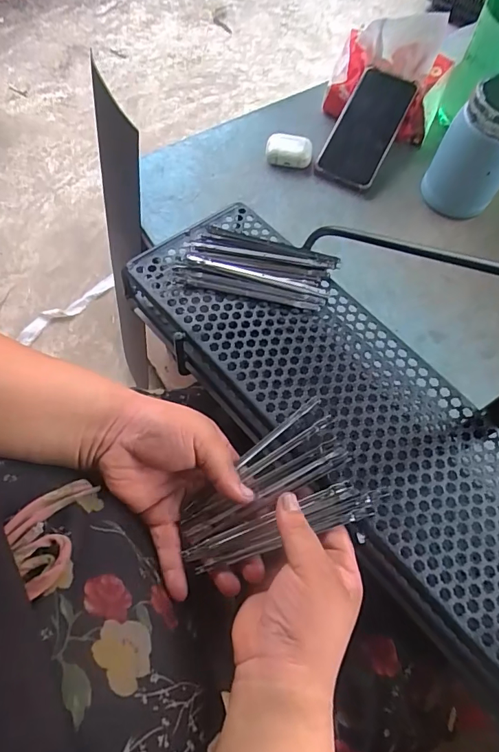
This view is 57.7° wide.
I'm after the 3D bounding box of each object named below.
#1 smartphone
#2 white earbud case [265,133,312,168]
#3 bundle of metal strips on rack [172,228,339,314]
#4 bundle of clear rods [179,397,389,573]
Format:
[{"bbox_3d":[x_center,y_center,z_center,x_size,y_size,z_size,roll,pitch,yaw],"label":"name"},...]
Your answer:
[{"bbox_3d":[0.159,-0.337,0.614,0.080,0.013,0.176,24,81,9],"label":"smartphone"},{"bbox_3d":[0.053,-0.303,0.615,0.061,0.025,0.045,6,65,1],"label":"white earbud case"},{"bbox_3d":[0.007,-0.101,0.419,0.138,0.010,0.071,13,65,4],"label":"bundle of metal strips on rack"},{"bbox_3d":[0.017,0.091,0.338,0.138,0.022,0.087,-27,69,-14],"label":"bundle of clear rods"}]

